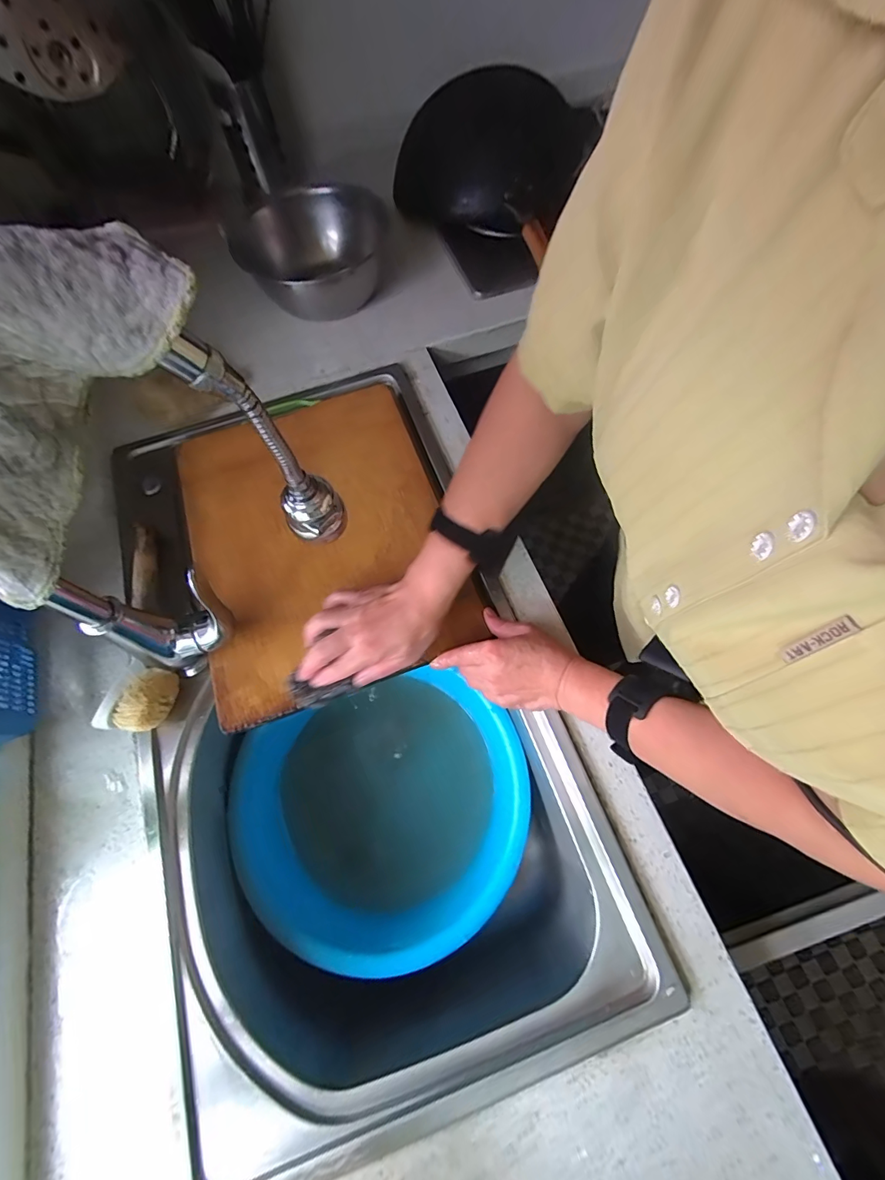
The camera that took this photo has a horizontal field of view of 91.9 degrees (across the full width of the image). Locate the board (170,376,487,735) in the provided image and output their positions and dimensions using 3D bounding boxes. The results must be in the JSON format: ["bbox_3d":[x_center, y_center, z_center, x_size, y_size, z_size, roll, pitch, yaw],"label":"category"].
[{"bbox_3d":[-0.152,-0.078,0.518,0.294,0.022,0.396,-19,68,-5],"label":"board"}]

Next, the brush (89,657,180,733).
[{"bbox_3d":[-0.304,0.111,0.437,0.043,0.063,0.064,9,68,6],"label":"brush"}]

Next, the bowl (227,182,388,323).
[{"bbox_3d":[-0.186,-0.504,0.655,0.196,0.093,0.220,-40,71,-13],"label":"bowl"}]

